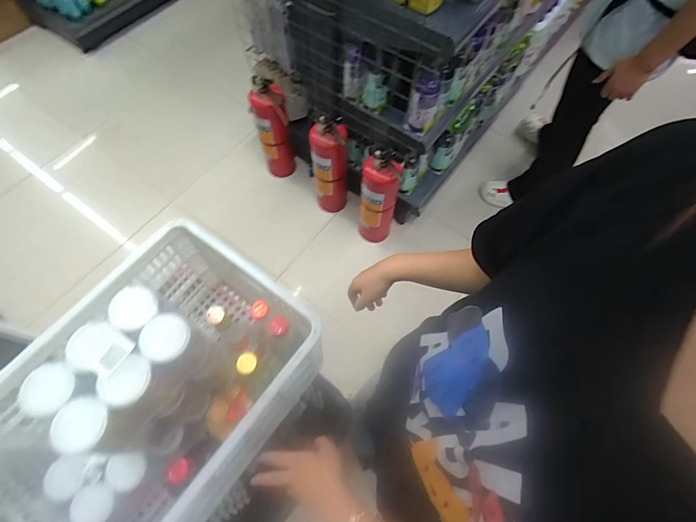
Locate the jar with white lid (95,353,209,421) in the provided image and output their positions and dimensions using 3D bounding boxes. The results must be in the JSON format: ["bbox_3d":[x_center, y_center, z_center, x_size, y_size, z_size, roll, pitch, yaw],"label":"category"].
[{"bbox_3d":[-0.275,0.195,0.561,0.059,0.215,0.060,0,64,0],"label":"jar with white lid"}]

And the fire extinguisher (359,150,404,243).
[{"bbox_3d":[0.106,-0.216,1.327,0.125,0.425,0.106,2,64,0],"label":"fire extinguisher"}]

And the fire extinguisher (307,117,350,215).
[{"bbox_3d":[-0.068,-0.340,1.374,0.118,0.425,0.110,-5,64,-3],"label":"fire extinguisher"}]

